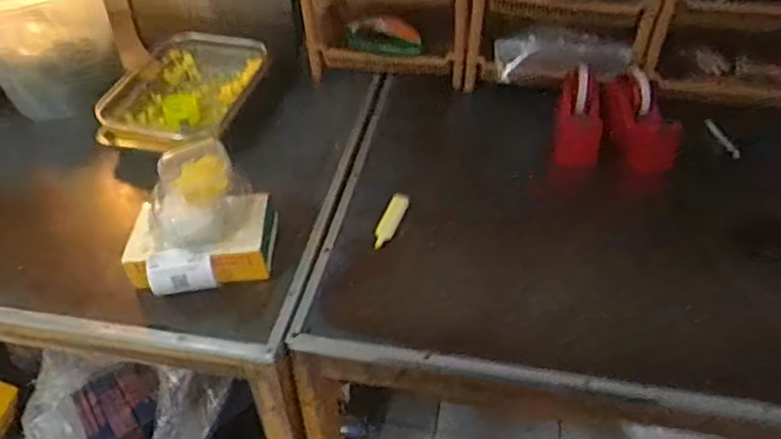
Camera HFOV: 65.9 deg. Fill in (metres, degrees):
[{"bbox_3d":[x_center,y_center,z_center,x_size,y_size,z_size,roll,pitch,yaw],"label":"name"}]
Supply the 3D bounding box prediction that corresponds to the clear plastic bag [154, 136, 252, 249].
[{"bbox_3d":[-0.233,-0.030,0.726,0.119,0.114,0.058,-18,47,-15],"label":"clear plastic bag"}]

